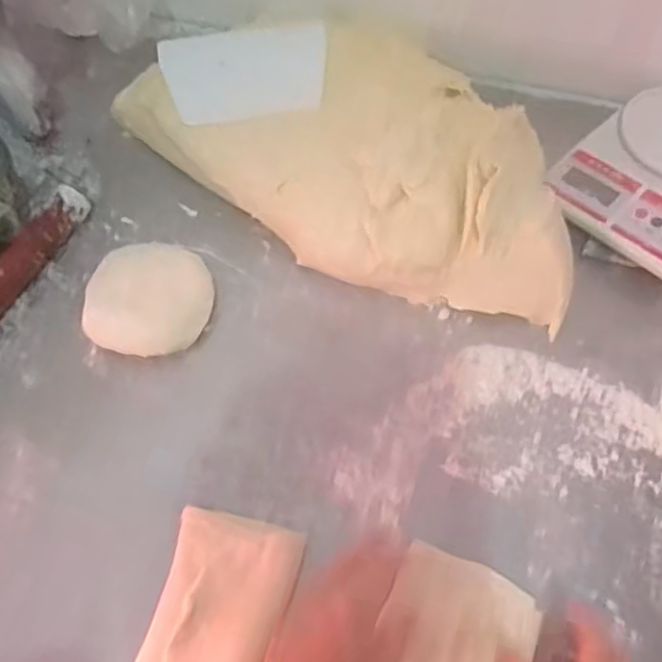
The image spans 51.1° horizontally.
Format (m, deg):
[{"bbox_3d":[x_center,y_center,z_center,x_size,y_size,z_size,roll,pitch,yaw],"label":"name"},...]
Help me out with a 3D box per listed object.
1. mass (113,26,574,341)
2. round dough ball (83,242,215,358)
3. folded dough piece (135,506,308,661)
[{"bbox_3d":[0.037,-0.161,0.614,0.408,0.067,0.230,35,70,13],"label":"mass"},{"bbox_3d":[-0.147,-0.024,0.562,0.095,0.040,0.089,1,66,-1],"label":"round dough ball"},{"bbox_3d":[-0.078,0.197,0.474,0.086,0.037,0.134,14,67,5],"label":"folded dough piece"}]

